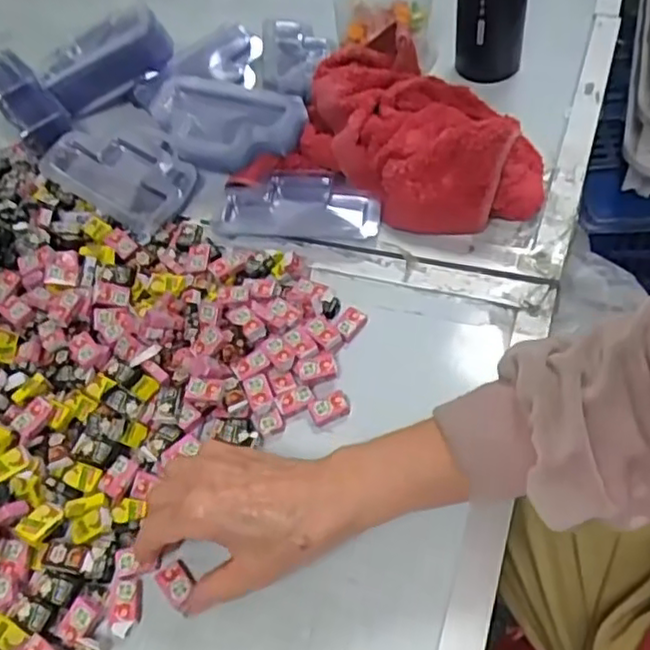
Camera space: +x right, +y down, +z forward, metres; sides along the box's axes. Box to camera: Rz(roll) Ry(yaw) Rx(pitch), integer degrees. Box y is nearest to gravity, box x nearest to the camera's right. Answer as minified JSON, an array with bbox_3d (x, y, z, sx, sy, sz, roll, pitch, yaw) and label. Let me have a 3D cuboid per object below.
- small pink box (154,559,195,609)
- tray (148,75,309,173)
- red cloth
[{"bbox_3d":[-0.090,0.157,0.410,0.018,0.006,0.025,-37,61,-21],"label":"small pink box"},{"bbox_3d":[-0.091,-0.181,0.607,0.145,0.037,0.077,10,56,15],"label":"tray"},{"bbox_3d":[0.066,-0.170,0.572,0.245,0.070,0.164,16,59,20],"label":"red cloth"}]

